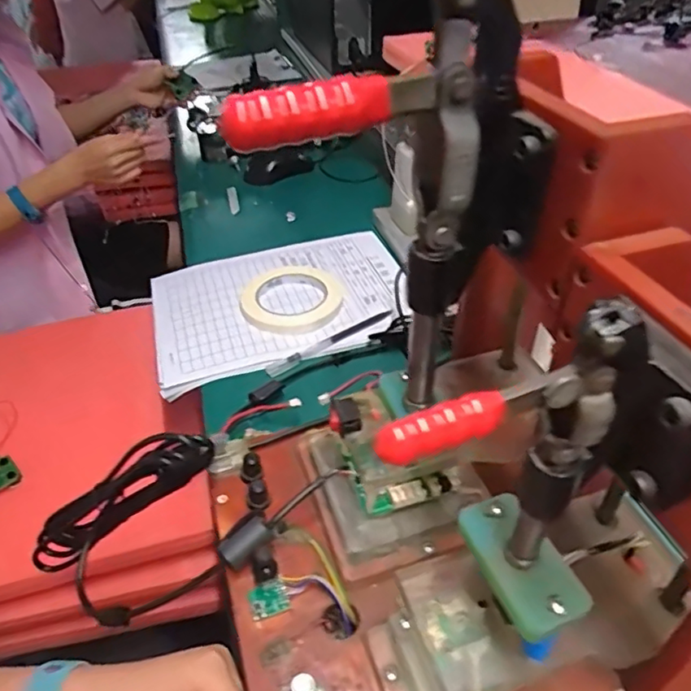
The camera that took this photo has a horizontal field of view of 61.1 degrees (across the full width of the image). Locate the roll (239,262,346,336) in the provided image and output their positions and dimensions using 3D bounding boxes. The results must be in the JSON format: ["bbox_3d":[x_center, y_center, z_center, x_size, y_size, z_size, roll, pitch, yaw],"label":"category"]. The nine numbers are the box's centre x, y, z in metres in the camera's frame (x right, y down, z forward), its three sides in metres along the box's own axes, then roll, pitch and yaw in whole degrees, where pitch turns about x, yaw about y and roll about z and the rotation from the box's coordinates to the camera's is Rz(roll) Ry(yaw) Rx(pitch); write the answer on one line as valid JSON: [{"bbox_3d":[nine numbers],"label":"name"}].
[{"bbox_3d":[-0.063,-0.058,0.666,0.112,0.018,0.122,-1,41,1],"label":"roll"}]

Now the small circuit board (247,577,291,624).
[{"bbox_3d":[-0.043,0.142,0.328,0.021,0.004,0.018,-18,43,-18],"label":"small circuit board"}]

